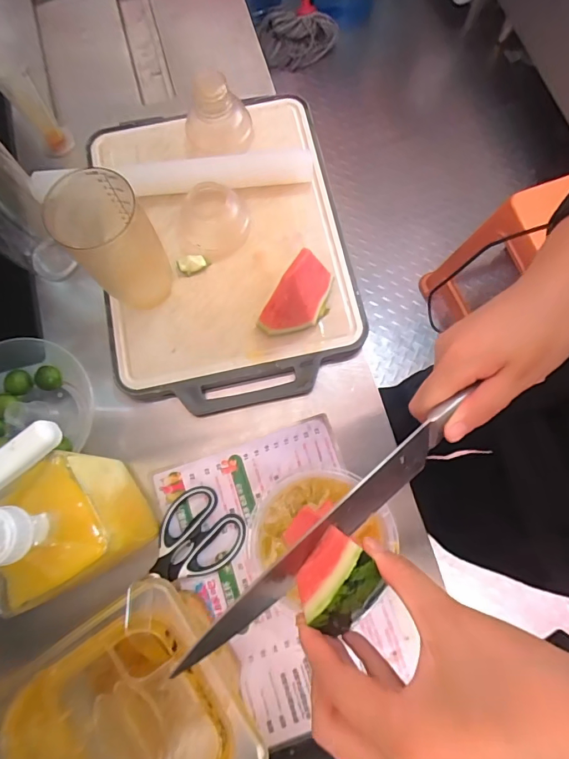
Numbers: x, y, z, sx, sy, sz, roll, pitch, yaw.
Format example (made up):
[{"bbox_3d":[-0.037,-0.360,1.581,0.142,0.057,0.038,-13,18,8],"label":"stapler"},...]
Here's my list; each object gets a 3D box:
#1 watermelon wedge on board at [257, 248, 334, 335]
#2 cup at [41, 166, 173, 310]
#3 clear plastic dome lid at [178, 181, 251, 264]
[{"bbox_3d":[0.019,-0.092,0.476,0.095,0.107,0.041,-40,79,-9],"label":"watermelon wedge on board"},{"bbox_3d":[-0.179,-0.141,0.468,0.085,0.136,0.081,0,76,0],"label":"cup"},{"bbox_3d":[-0.087,-0.197,0.537,0.087,0.057,0.083,0,76,0],"label":"clear plastic dome lid"}]

